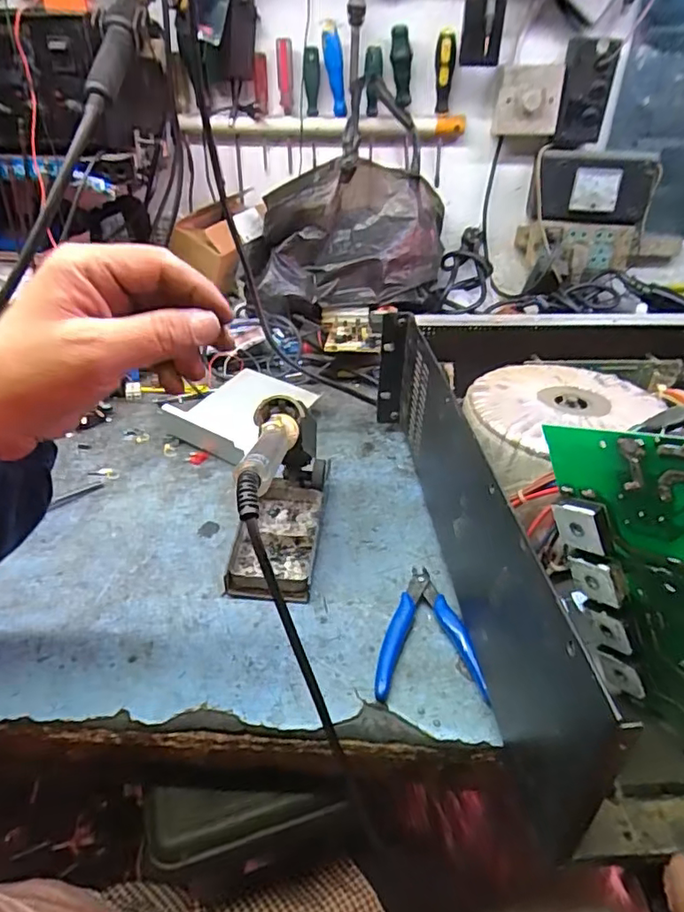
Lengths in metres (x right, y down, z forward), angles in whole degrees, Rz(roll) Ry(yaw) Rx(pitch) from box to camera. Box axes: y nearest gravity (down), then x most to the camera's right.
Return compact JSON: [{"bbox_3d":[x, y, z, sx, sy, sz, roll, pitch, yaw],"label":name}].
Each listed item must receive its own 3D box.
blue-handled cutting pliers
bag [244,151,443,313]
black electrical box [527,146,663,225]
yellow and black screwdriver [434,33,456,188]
[{"bbox_3d":[0.061,0.129,0.433,0.075,0.014,0.118,1,33,0],"label":"blue-handled cutting pliers"},{"bbox_3d":[0.010,-0.333,0.865,0.302,0.170,0.140,-1,33,-4],"label":"bag"},{"bbox_3d":[0.378,-0.407,0.872,0.169,0.095,0.034,9,33,12],"label":"black electrical box"},{"bbox_3d":[0.149,-0.513,0.866,0.027,0.212,0.024,8,54,10],"label":"yellow and black screwdriver"}]

